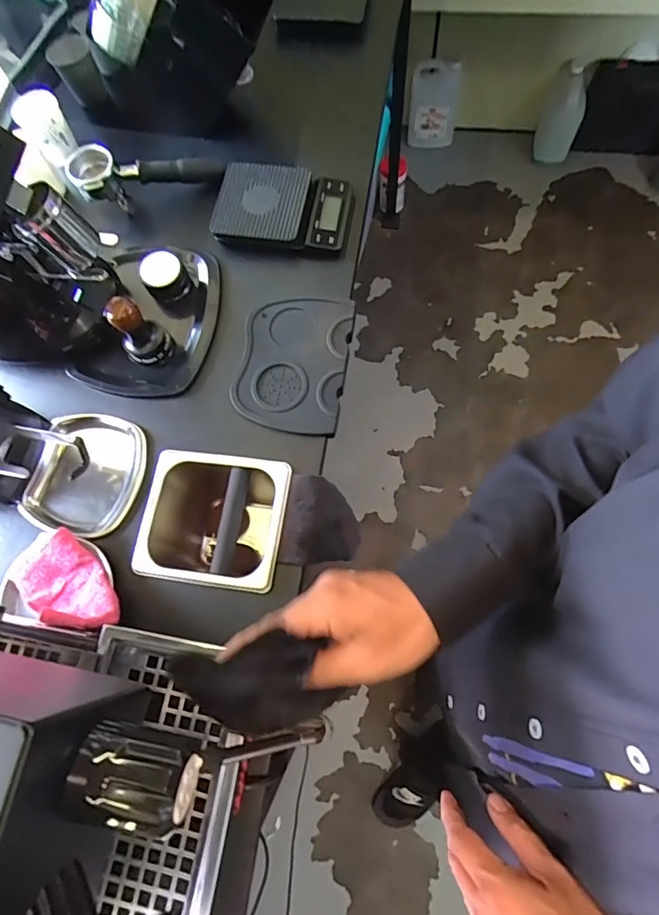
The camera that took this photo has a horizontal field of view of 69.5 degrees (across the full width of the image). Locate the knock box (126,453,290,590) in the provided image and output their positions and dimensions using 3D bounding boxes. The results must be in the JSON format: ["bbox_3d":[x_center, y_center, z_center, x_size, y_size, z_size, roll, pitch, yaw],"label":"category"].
[{"bbox_3d":[-0.140,0.096,0.654,0.181,0.164,0.166,6,73,6],"label":"knock box"}]

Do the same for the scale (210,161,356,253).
[{"bbox_3d":[-0.068,-0.365,0.694,0.193,0.038,0.129,9,73,7],"label":"scale"}]

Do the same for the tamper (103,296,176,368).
[{"bbox_3d":[-0.247,-0.164,0.619,0.049,0.096,0.054,9,73,7],"label":"tamper"}]

